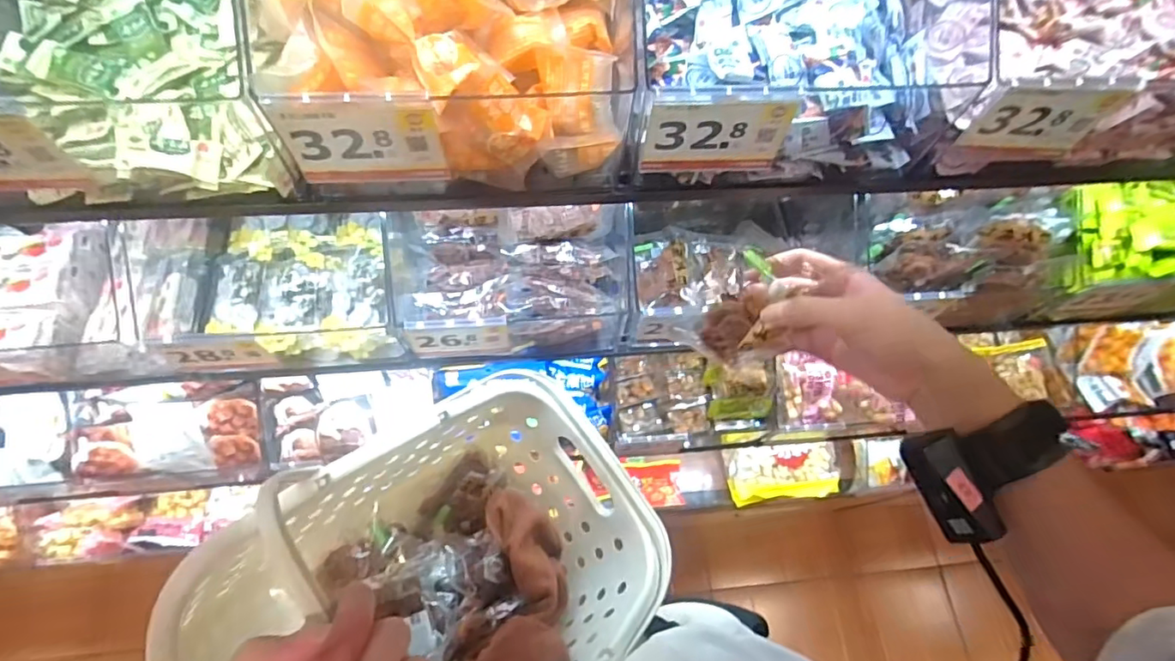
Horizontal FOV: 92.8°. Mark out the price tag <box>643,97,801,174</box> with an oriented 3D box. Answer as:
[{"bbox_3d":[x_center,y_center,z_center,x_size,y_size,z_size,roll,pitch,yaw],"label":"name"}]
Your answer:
[{"bbox_3d":[0.083,-0.124,0.364,0.093,0.061,0.009,-5,65,-3],"label":"price tag"}]

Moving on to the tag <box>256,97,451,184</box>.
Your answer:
[{"bbox_3d":[-0.136,-0.114,0.346,0.092,0.071,0.010,-2,65,-1],"label":"tag"}]

